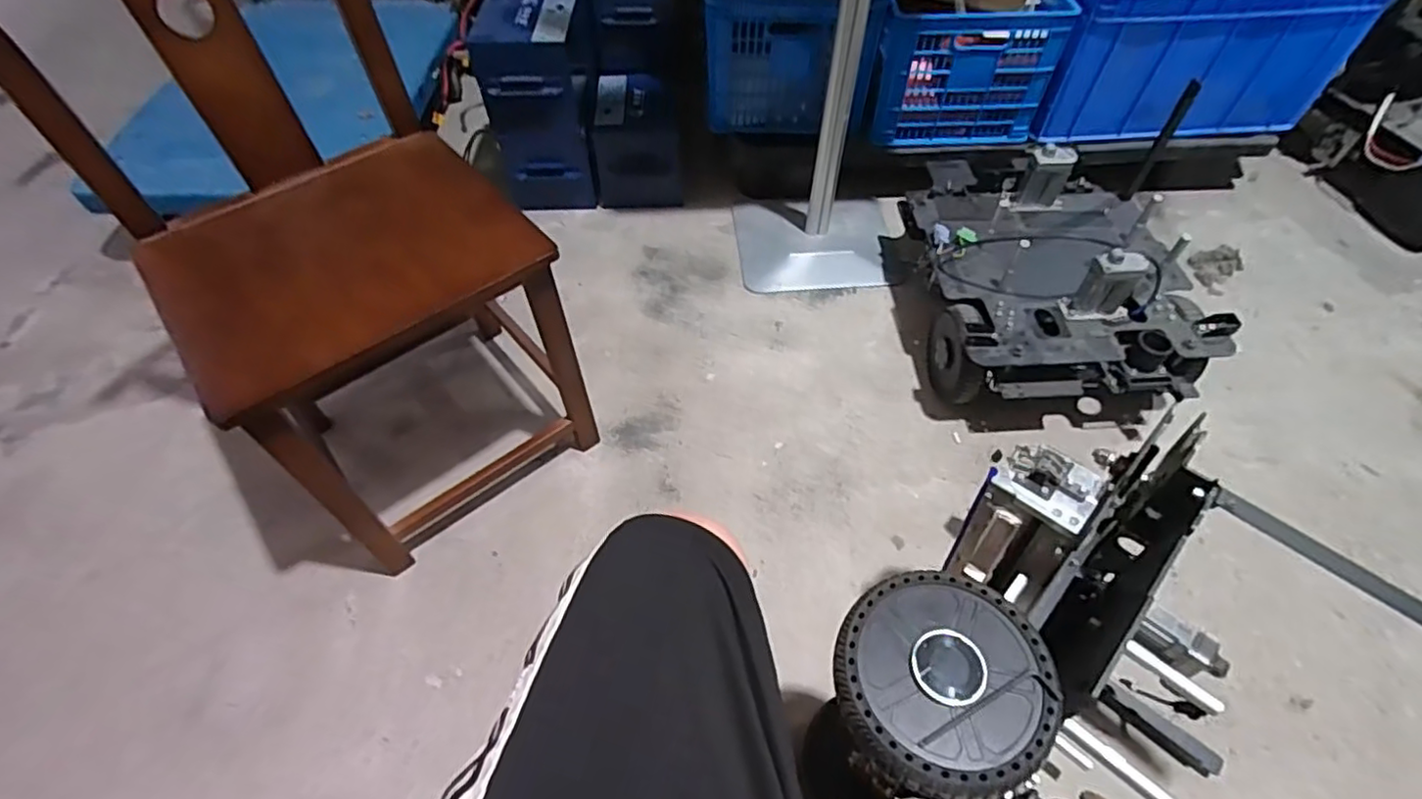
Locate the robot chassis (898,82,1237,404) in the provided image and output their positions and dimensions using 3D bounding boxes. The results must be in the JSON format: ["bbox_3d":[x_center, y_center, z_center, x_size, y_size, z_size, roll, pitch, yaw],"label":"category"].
[{"bbox_3d":[0.589,-0.248,1.149,0.416,0.284,0.564,-2,54,-1],"label":"robot chassis"}]

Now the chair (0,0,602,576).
[{"bbox_3d":[-0.484,-0.194,0.856,0.403,0.744,0.465,-34,61,-22],"label":"chair"}]

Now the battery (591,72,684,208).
[{"bbox_3d":[-0.167,-0.612,1.512,0.194,0.188,0.262,-3,54,-1],"label":"battery"}]

